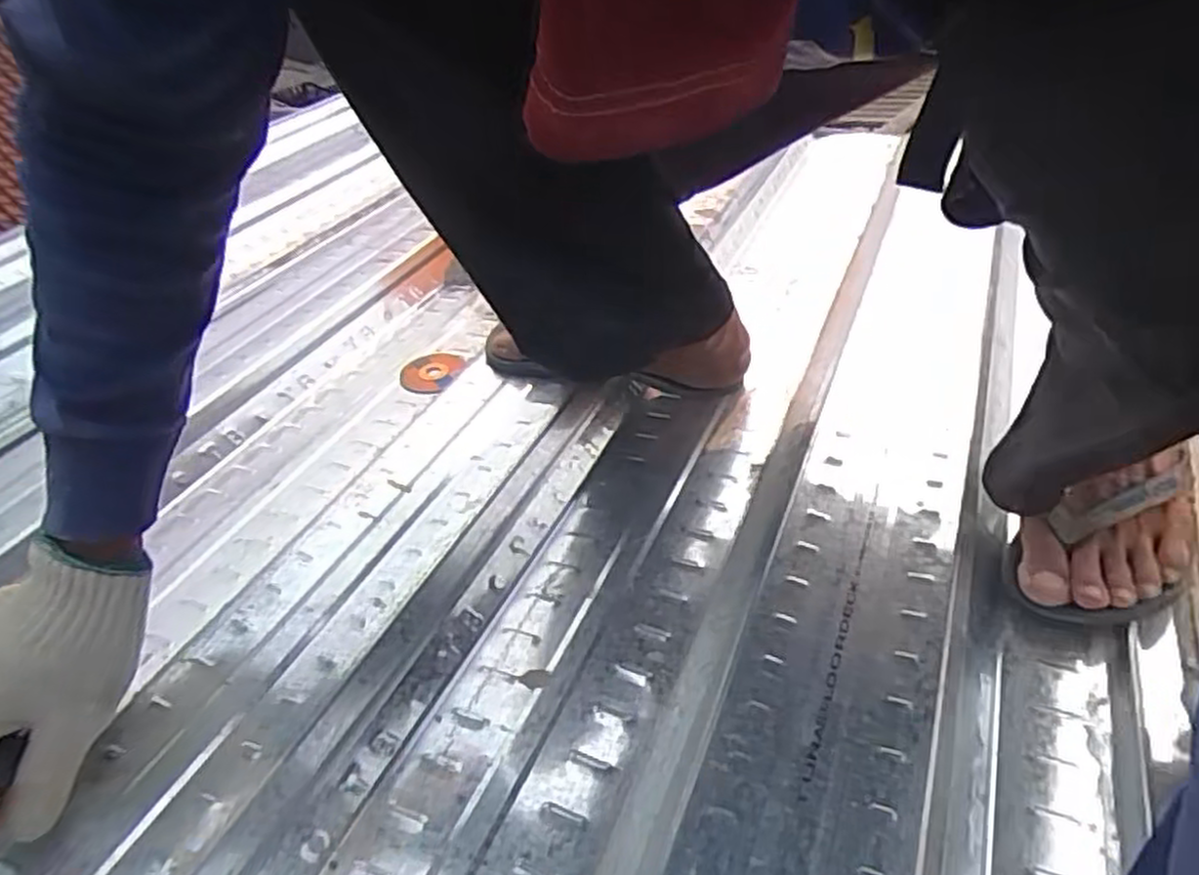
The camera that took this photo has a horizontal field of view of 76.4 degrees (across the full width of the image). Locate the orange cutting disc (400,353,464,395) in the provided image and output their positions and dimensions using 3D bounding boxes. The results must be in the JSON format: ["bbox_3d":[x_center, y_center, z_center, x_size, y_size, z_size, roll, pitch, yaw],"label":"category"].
[{"bbox_3d":[-0.183,-0.071,0.832,0.062,0.008,0.070,20,50,22],"label":"orange cutting disc"}]

